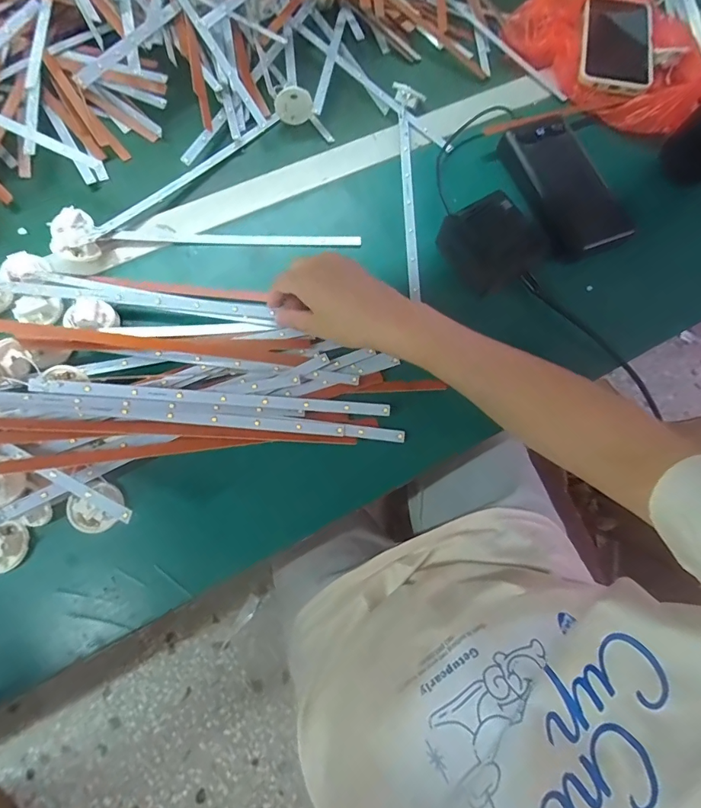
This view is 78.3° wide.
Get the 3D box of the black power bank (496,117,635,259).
[{"bbox_3d":[0.216,-0.220,0.429,0.078,0.020,0.154,-17,75,-8],"label":"black power bank"}]

